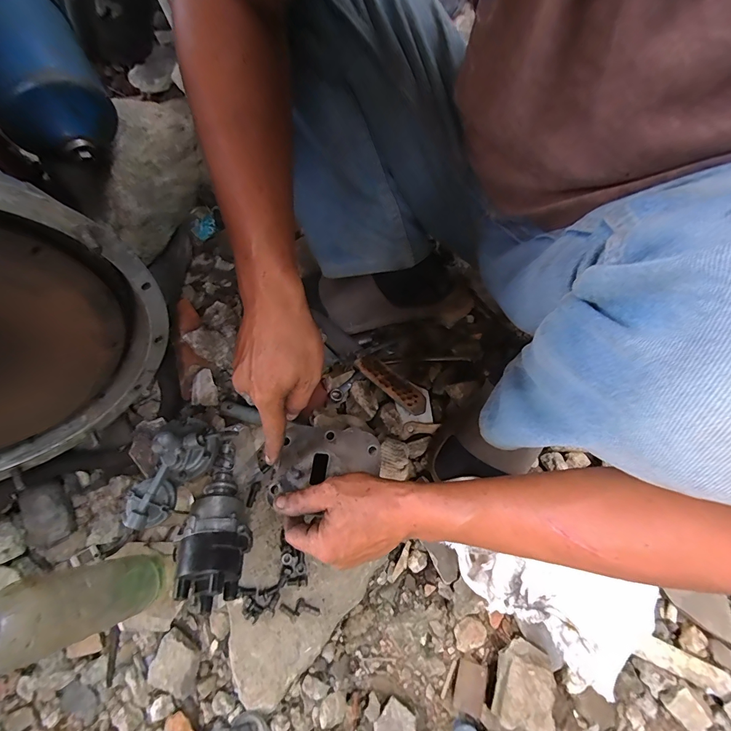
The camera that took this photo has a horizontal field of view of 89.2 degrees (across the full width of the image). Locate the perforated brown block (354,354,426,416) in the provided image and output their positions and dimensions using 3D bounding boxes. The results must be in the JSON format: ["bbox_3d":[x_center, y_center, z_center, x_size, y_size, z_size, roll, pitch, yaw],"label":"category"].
[{"bbox_3d":[0.038,0.027,0.530,0.118,0.014,0.030,38,73,-3],"label":"perforated brown block"}]

